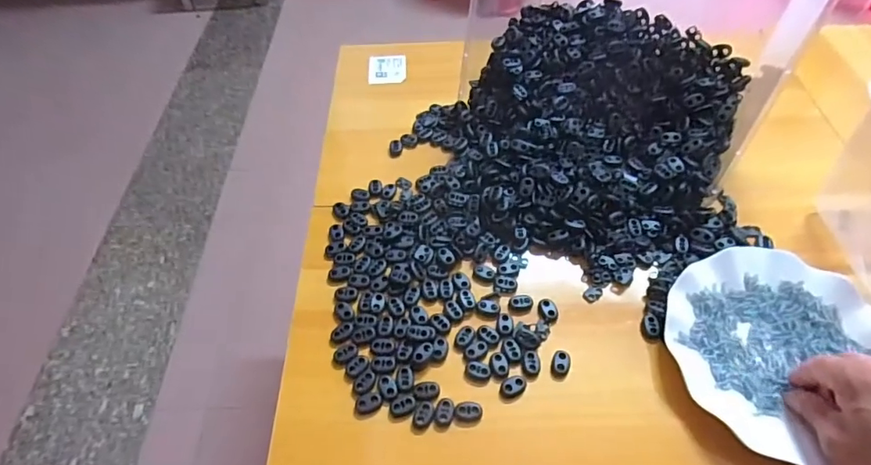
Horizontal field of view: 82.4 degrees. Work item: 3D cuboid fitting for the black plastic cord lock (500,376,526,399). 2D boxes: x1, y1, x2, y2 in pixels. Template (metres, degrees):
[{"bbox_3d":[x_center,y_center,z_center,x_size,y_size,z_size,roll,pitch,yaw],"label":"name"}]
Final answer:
[{"bbox_3d":[0.063,0.125,0.407,0.023,0.005,0.015,-18,55,-11],"label":"black plastic cord lock"}]

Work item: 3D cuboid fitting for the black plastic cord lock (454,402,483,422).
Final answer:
[{"bbox_3d":[0.026,0.142,0.396,0.021,0.007,0.014,-3,53,0],"label":"black plastic cord lock"}]

